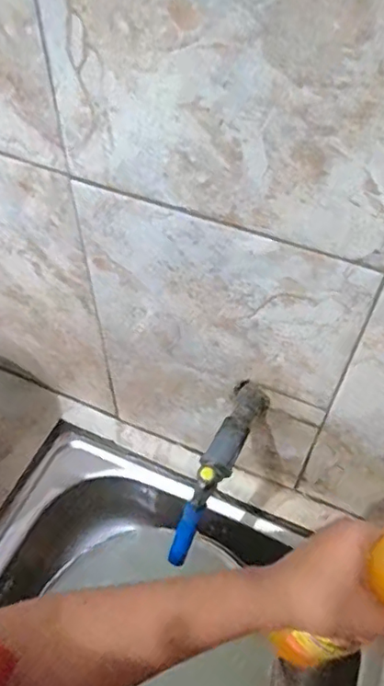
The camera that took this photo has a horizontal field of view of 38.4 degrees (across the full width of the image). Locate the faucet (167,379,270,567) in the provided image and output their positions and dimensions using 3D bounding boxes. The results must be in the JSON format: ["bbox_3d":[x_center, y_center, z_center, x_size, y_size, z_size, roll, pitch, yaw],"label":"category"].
[{"bbox_3d":[0.022,0.119,0.523,0.030,0.065,0.179,24,70,16],"label":"faucet"}]

